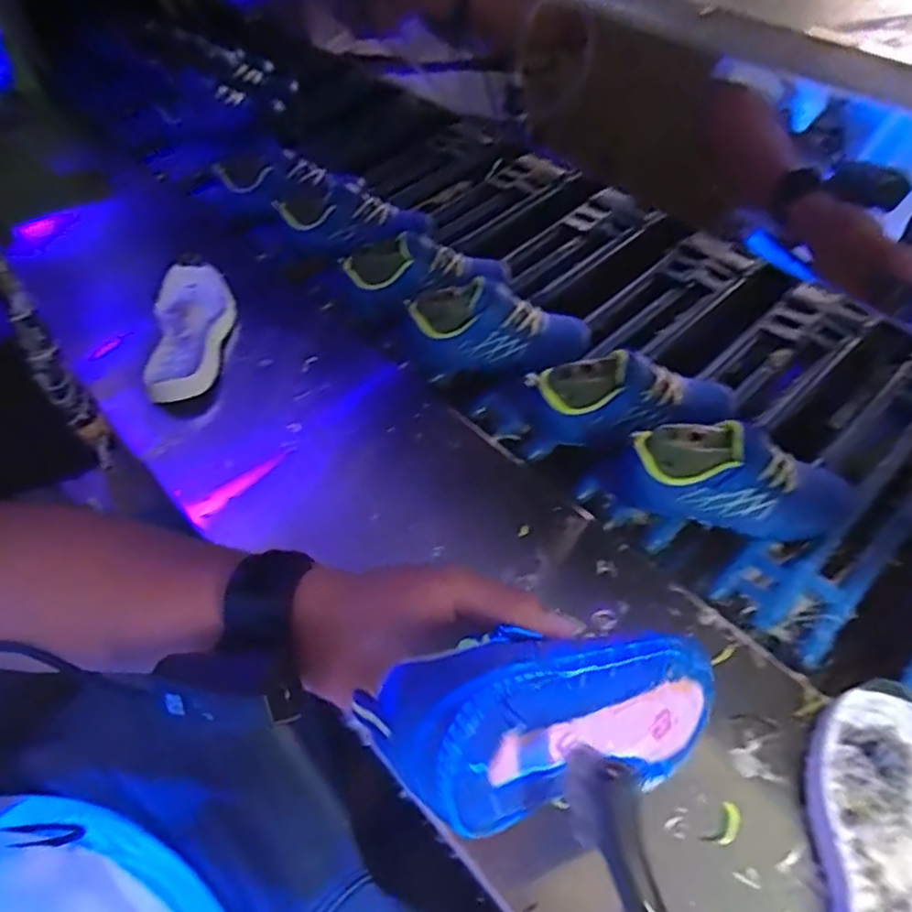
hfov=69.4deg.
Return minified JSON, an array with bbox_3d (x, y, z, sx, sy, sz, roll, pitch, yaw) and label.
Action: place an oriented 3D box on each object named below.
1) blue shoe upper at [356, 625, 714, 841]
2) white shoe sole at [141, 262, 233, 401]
[{"bbox_3d":[0.055,0.108,0.276,0.167,0.055,0.060,7,45,-31],"label":"blue shoe upper"},{"bbox_3d":[-0.280,-0.133,0.700,0.079,0.034,0.190,-8,54,-2],"label":"white shoe sole"}]

